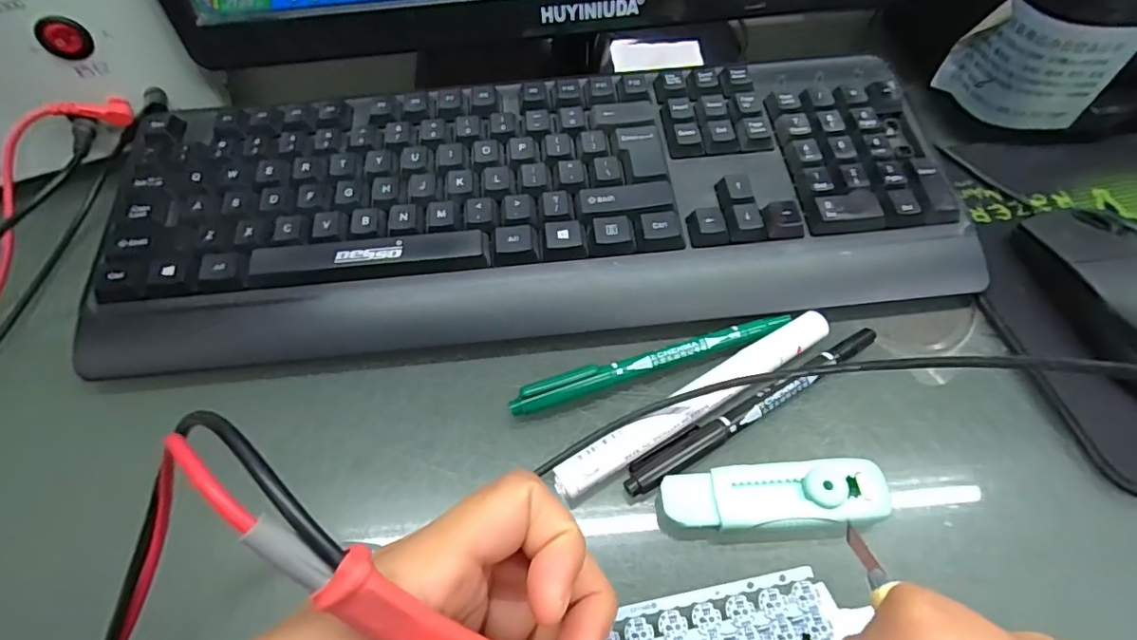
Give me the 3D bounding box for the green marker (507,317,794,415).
[{"bbox_3d":[0.039,0.020,0.255,0.135,0.012,0.010,-16,58,-8],"label":"green marker"}]

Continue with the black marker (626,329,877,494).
[{"bbox_3d":[0.084,0.037,0.240,0.138,0.010,0.012,-26,60,-14],"label":"black marker"}]

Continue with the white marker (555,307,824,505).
[{"bbox_3d":[0.059,0.035,0.241,0.144,0.013,0.017,-29,61,-16],"label":"white marker"}]

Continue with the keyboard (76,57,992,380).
[{"bbox_3d":[-0.017,-0.063,0.288,0.425,0.029,0.150,-6,64,-4],"label":"keyboard"}]

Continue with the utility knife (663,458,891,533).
[{"bbox_3d":[0.081,0.069,0.217,0.085,0.018,0.025,-3,57,0],"label":"utility knife"}]

